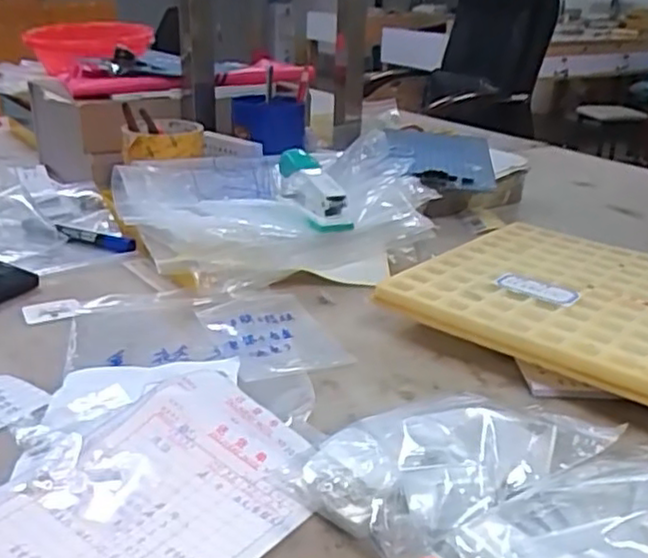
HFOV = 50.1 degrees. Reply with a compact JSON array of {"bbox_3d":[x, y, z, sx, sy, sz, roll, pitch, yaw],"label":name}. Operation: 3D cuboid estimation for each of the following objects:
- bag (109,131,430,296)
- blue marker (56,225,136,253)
[{"bbox_3d":[-0.054,-0.070,0.701,0.285,0.104,0.184,-12,26,-31],"label":"bag"},{"bbox_3d":[-0.241,-0.042,0.731,0.097,0.014,0.019,9,23,17],"label":"blue marker"}]

